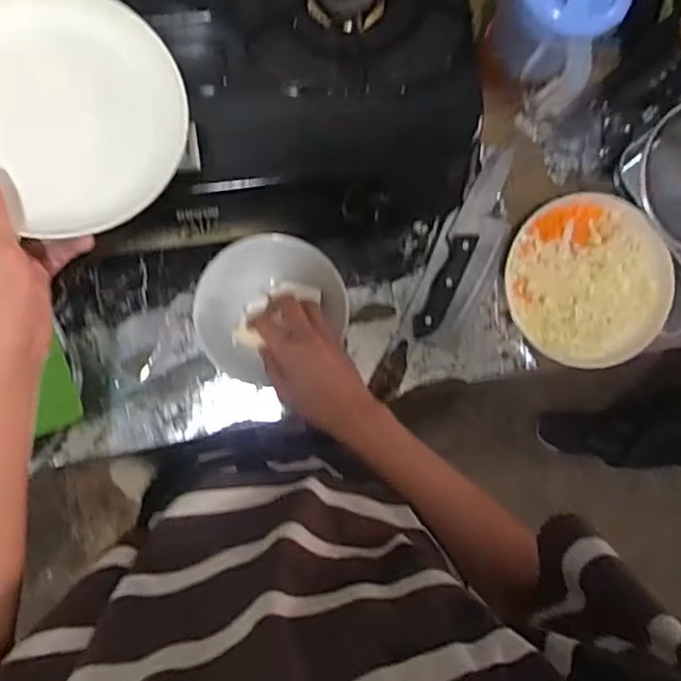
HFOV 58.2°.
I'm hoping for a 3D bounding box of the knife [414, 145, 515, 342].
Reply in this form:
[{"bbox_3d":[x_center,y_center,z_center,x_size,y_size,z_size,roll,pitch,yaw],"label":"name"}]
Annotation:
[{"bbox_3d":[0.140,-0.114,0.699,0.034,0.022,0.233,25,87,-5],"label":"knife"}]

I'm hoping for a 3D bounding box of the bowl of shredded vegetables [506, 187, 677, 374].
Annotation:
[{"bbox_3d":[0.283,-0.068,0.696,0.182,0.054,0.185,18,88,-5],"label":"bowl of shredded vegetables"}]

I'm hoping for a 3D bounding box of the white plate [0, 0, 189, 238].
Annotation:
[{"bbox_3d":[-0.210,-0.173,0.445,0.184,0.025,0.171,-2,97,-19],"label":"white plate"}]

